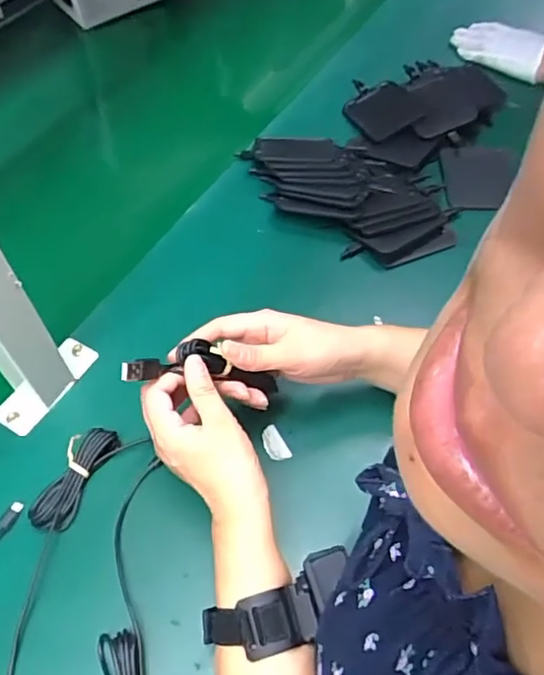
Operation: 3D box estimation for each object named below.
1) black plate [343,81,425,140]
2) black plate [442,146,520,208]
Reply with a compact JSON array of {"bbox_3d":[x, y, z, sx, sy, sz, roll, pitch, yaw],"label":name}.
[{"bbox_3d":[0.147,-0.302,0.738,0.086,0.005,0.094,-26,56,-3],"label":"black plate"},{"bbox_3d":[0.252,-0.192,0.666,0.089,0.013,0.100,3,56,1],"label":"black plate"}]

